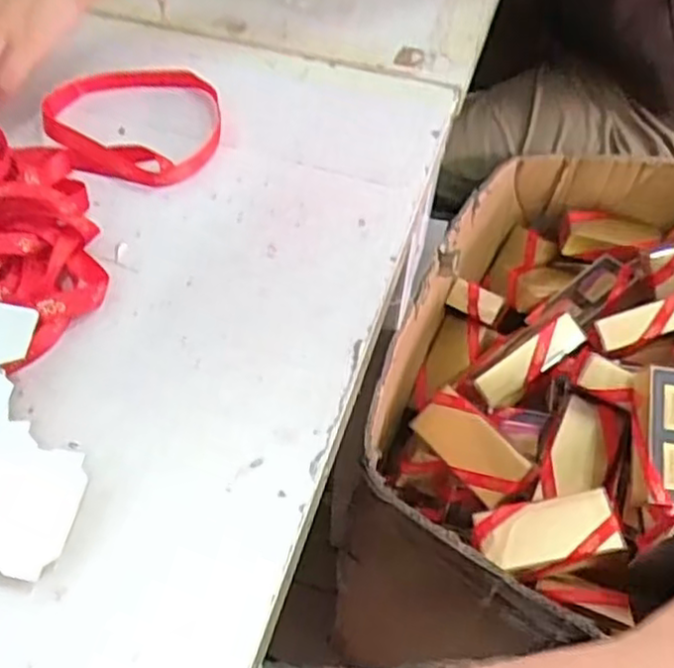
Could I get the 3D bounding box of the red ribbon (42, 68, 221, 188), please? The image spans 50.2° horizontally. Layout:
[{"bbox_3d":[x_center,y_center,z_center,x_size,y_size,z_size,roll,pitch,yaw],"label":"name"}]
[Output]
[{"bbox_3d":[-0.132,-0.136,0.457,0.110,0.015,0.108,3,51,0],"label":"red ribbon"}]

